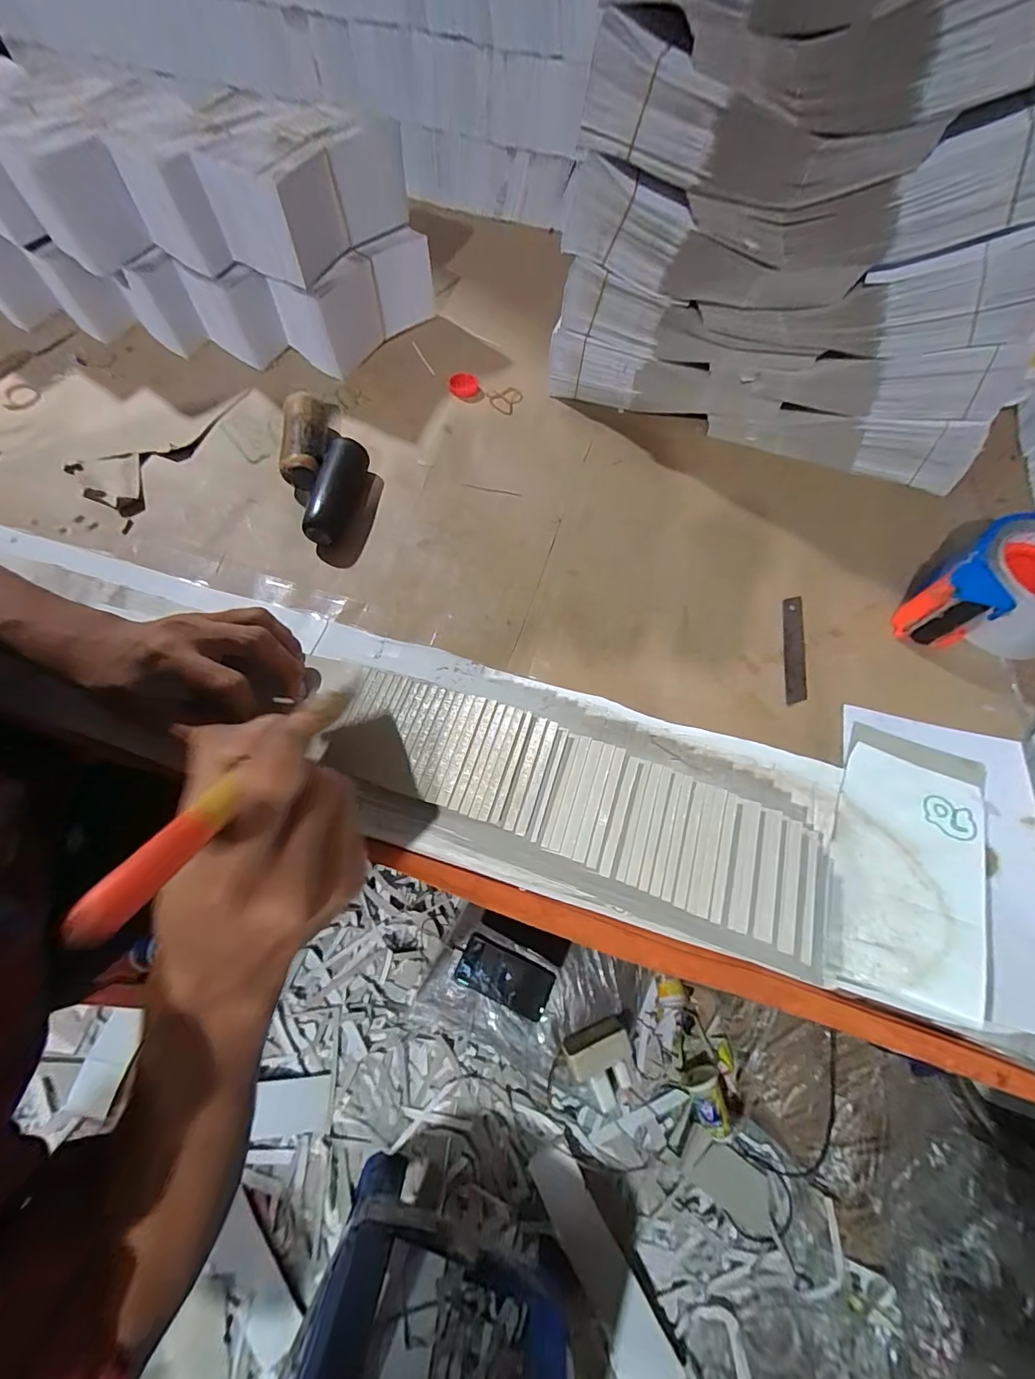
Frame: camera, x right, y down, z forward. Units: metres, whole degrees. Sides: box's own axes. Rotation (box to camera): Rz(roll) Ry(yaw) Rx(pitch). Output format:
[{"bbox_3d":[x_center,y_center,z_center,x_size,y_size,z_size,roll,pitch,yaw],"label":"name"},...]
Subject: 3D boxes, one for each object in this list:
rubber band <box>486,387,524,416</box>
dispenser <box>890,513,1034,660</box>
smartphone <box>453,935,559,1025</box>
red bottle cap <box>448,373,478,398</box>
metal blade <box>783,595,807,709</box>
[{"bbox_3d":[-0.013,-0.319,0.520,0.034,0.004,0.038,33,76,1],"label":"rubber band"},{"bbox_3d":[0.395,-0.075,0.381,0.152,0.062,0.102,-21,67,-11],"label":"dispenser"},{"bbox_3d":[-0.022,0.502,0.830,0.161,0.013,0.084,22,68,7],"label":"smartphone"},{"bbox_3d":[-0.059,-0.331,0.520,0.031,0.015,0.031,1,65,-1],"label":"red bottle cap"},{"bbox_3d":[0.227,-0.032,0.389,0.019,0.008,0.102,11,65,4],"label":"metal blade"}]

